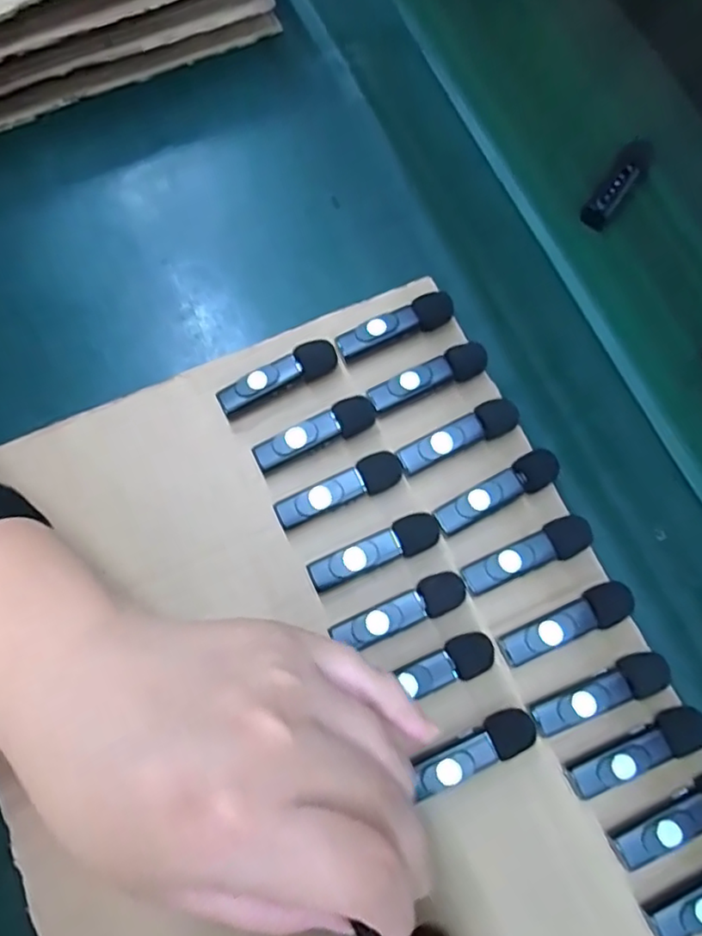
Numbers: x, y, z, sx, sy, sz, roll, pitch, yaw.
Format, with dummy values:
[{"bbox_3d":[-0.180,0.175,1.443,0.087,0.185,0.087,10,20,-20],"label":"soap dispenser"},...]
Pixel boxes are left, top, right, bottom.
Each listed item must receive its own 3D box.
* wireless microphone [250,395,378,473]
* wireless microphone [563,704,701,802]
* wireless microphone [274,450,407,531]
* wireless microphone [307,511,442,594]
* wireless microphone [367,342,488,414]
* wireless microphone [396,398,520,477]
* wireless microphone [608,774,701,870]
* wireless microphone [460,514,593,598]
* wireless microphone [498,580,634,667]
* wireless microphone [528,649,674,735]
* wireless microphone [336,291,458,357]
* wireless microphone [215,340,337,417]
[{"bbox_3d":[-0.018,-0.016,0.313,0.065,0.017,0.017,-26,75,-8],"label":"wireless microphone"},{"bbox_3d":[0.127,0.126,0.272,0.065,0.017,0.018,-25,75,-8],"label":"wireless microphone"},{"bbox_3d":[-0.005,0.012,0.305,0.065,0.016,0.017,-25,75,-8],"label":"wireless microphone"},{"bbox_3d":[0.012,0.041,0.295,0.065,0.014,0.017,-24,75,-8],"label":"wireless microphone"},{"bbox_3d":[0.040,-0.046,0.320,0.064,0.015,0.016,-23,74,-7],"label":"wireless microphone"},{"bbox_3d":[0.055,-0.015,0.311,0.065,0.014,0.017,-25,75,-8],"label":"wireless microphone"},{"bbox_3d":[0.142,0.150,0.263,0.062,0.018,0.017,-25,75,-8],"label":"wireless microphone"},{"bbox_3d":[0.084,0.043,0.297,0.064,0.018,0.017,-24,75,-8],"label":"wireless microphone"},{"bbox_3d":[0.100,0.073,0.288,0.065,0.018,0.018,-23,74,-7],"label":"wireless microphone"},{"bbox_3d":[0.113,0.102,0.279,0.065,0.017,0.018,-20,74,-7],"label":"wireless microphone"},{"bbox_3d":[0.024,-0.075,0.330,0.064,0.016,0.017,-24,75,-8],"label":"wireless microphone"},{"bbox_3d":[-0.038,-0.047,0.322,0.065,0.017,0.015,-27,75,-8],"label":"wireless microphone"}]

